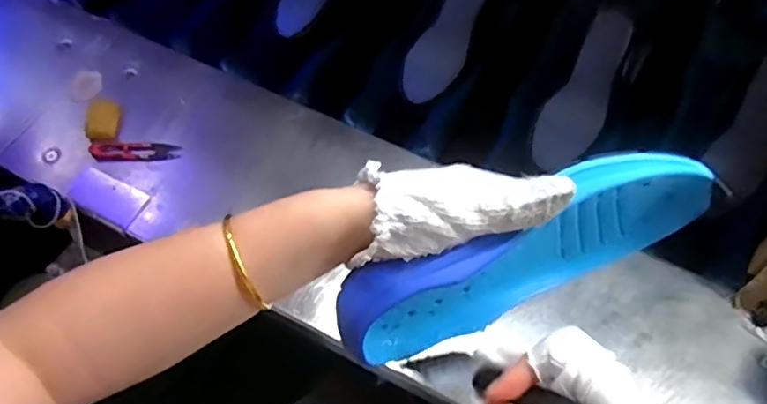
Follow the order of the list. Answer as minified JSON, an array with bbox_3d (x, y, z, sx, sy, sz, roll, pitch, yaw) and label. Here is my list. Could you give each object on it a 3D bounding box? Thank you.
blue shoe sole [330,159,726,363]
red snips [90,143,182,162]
[{"bbox_3d":[0.085,0.035,0.376,0.229,0.091,0.040,-25,62,2],"label":"blue shoe sole"},{"bbox_3d":[-0.287,-0.056,0.702,0.102,0.018,0.020,-1,59,-3],"label":"red snips"}]

